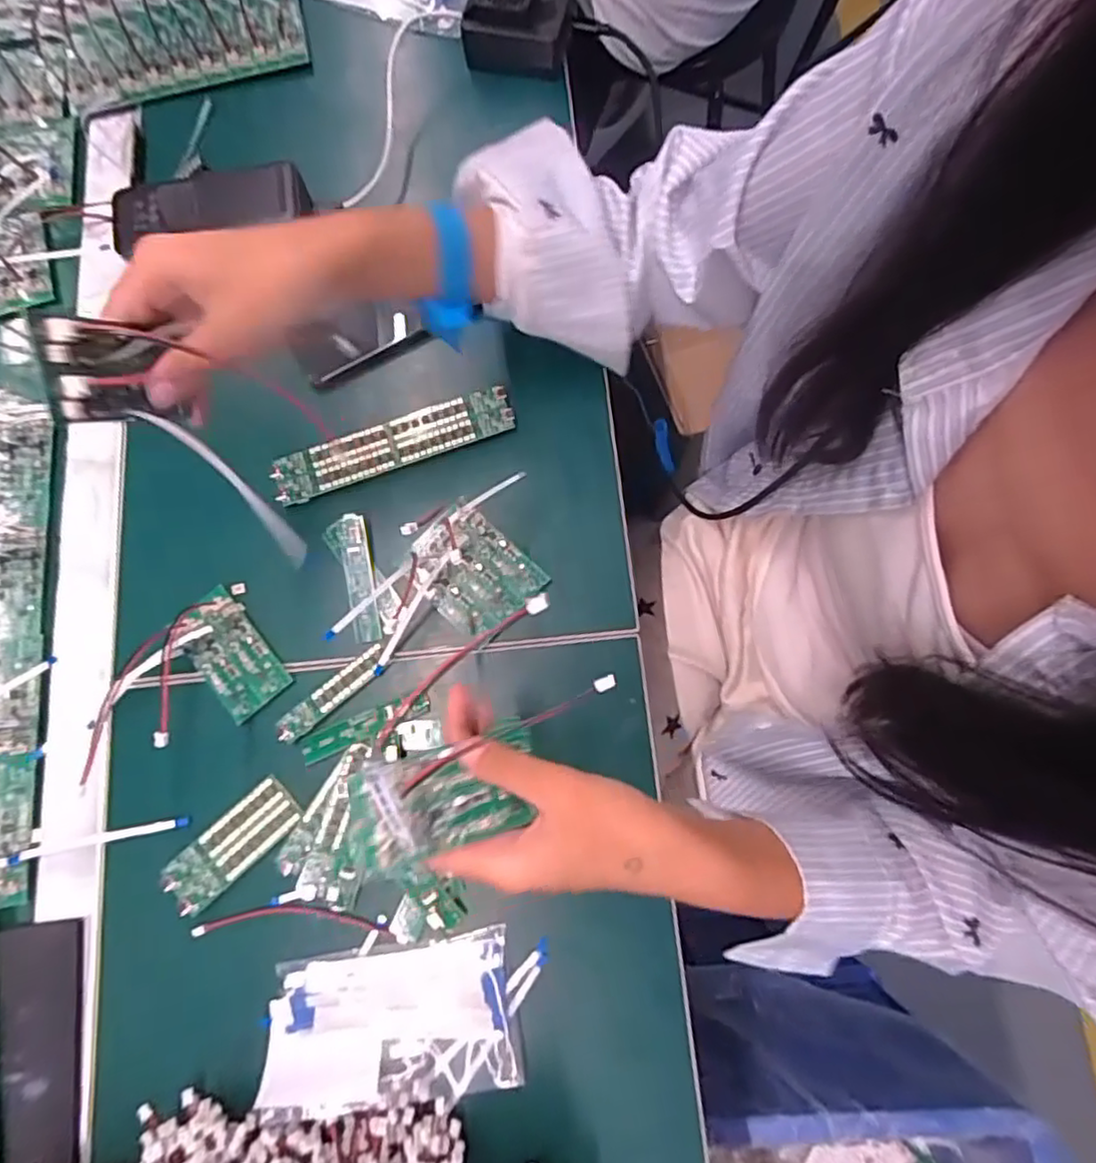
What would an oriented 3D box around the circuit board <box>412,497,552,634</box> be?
[{"bbox_3d":[-0.050,-0.008,0.431,0.062,0.013,0.083,-44,79,-6],"label":"circuit board"}]

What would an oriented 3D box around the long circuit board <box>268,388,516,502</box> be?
[{"bbox_3d":[-0.107,-0.096,0.451,0.167,0.010,0.034,-20,77,-1],"label":"long circuit board"}]

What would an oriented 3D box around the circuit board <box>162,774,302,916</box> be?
[{"bbox_3d":[-0.196,0.163,0.399,0.084,0.008,0.035,-42,79,-6],"label":"circuit board"}]

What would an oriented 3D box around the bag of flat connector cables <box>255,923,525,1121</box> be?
[{"bbox_3d":[-0.092,0.256,0.372,0.140,0.016,0.079,-9,77,1],"label":"bag of flat connector cables"}]

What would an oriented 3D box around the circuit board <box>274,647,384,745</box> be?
[{"bbox_3d":[-0.139,0.072,0.418,0.080,0.007,0.019,-40,79,-5],"label":"circuit board"}]

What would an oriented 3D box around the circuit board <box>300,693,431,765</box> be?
[{"bbox_3d":[-0.117,0.093,0.414,0.085,0.005,0.019,-20,76,-1],"label":"circuit board"}]

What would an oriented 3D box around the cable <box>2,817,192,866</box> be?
[{"bbox_3d":[-0.264,0.154,0.392,0.081,0.004,0.006,-6,77,-22],"label":"cable"}]

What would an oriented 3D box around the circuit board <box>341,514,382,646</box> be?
[{"bbox_3d":[-0.126,-0.002,0.434,0.018,0.005,0.085,-8,92,-2],"label":"circuit board"}]

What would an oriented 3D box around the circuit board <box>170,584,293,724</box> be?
[{"bbox_3d":[-0.208,0.047,0.423,0.044,0.015,0.081,-38,78,-5],"label":"circuit board"}]

